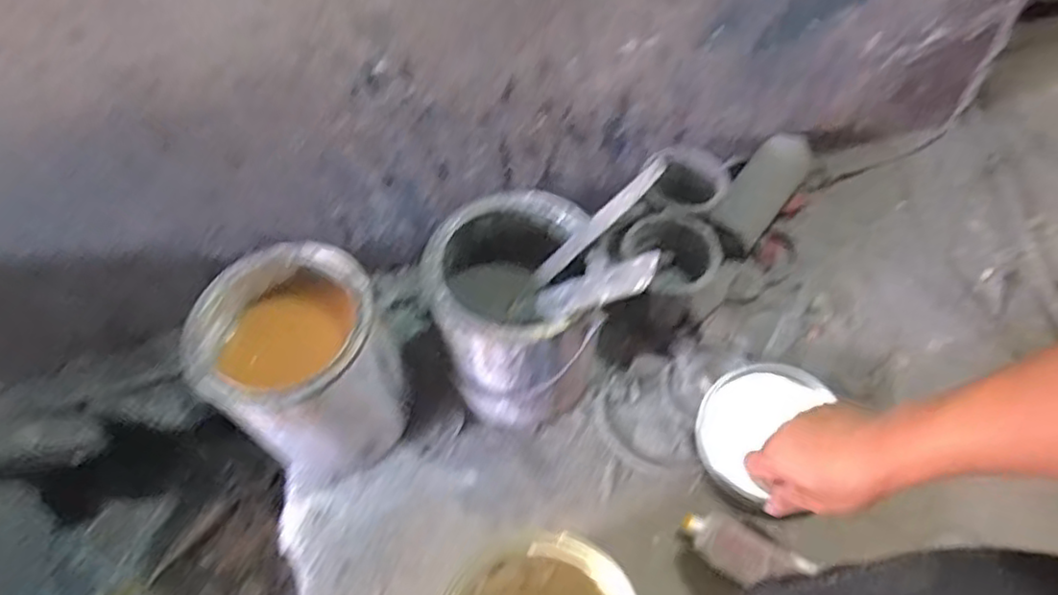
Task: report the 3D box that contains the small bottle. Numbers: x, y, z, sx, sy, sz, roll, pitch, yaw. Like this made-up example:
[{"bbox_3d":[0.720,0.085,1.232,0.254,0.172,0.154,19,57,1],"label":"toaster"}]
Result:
[{"bbox_3d":[0.206,0.247,0.656,0.119,0.030,0.050,24,62,17],"label":"small bottle"}]

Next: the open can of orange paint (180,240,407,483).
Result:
[{"bbox_3d":[-0.214,0.069,0.683,0.168,0.196,0.161,-2,58,2],"label":"open can of orange paint"}]

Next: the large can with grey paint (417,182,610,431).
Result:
[{"bbox_3d":[-0.012,0.024,0.692,0.150,0.200,0.158,-11,58,-3],"label":"large can with grey paint"}]

